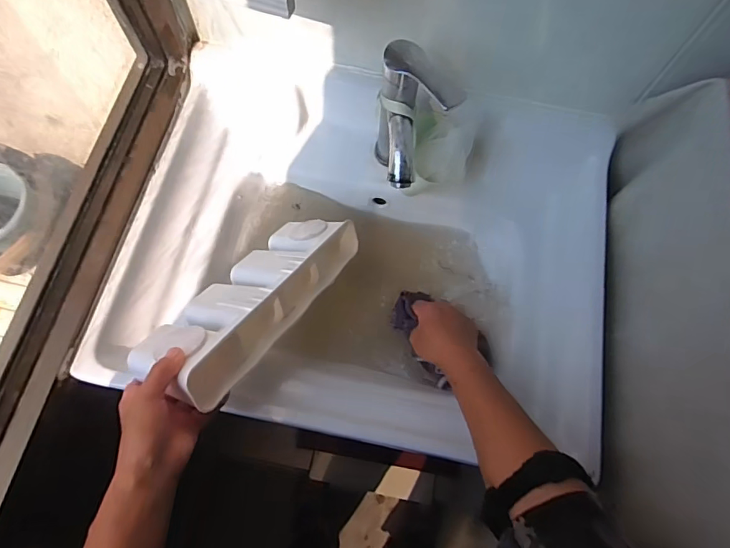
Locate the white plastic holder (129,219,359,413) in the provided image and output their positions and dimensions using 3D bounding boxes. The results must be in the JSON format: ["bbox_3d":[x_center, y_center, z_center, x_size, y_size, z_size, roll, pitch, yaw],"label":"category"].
[{"bbox_3d":[-0.131,0.028,0.554,0.123,0.070,0.306,1,34,30],"label":"white plastic holder"}]

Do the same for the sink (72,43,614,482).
[{"bbox_3d":[0.006,-0.030,0.621,0.599,0.134,0.472,10,70,1],"label":"sink"}]

